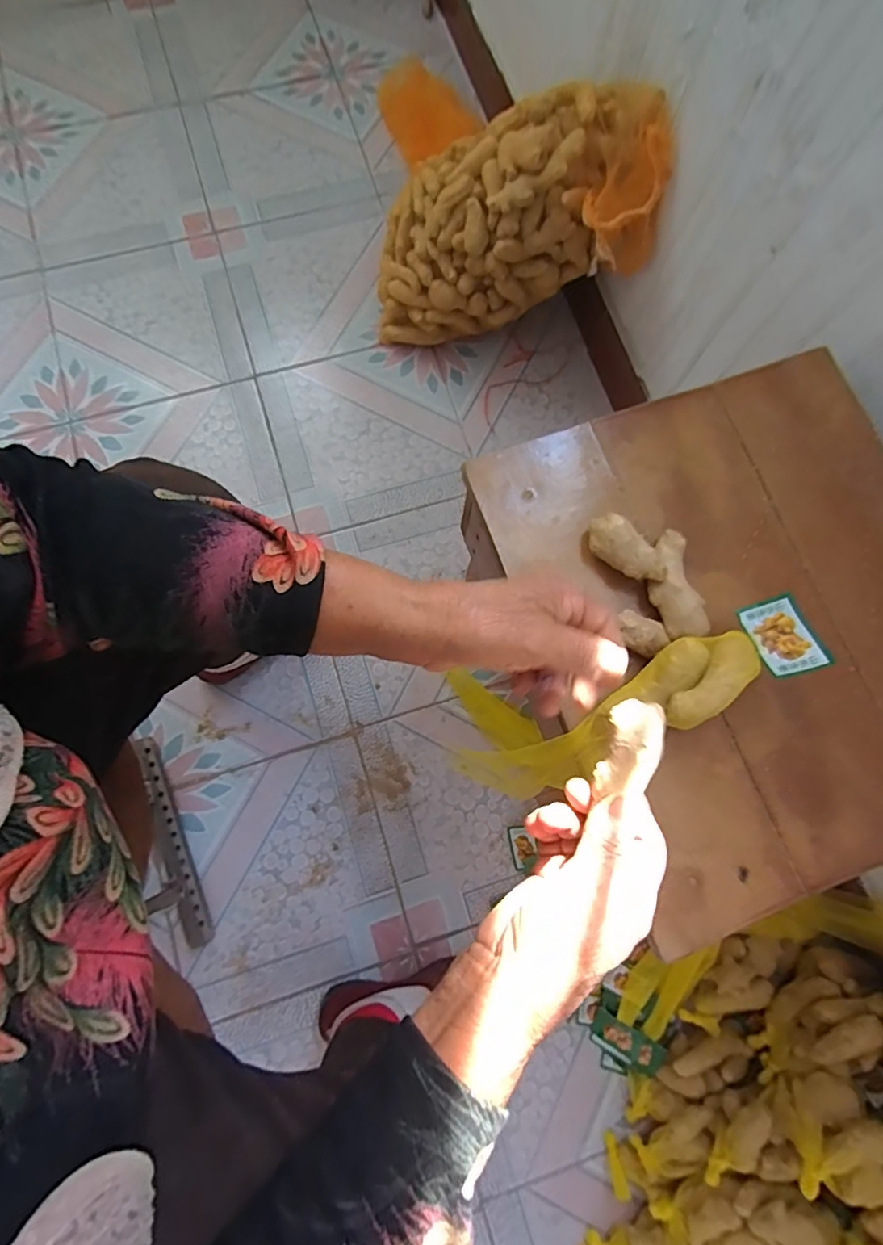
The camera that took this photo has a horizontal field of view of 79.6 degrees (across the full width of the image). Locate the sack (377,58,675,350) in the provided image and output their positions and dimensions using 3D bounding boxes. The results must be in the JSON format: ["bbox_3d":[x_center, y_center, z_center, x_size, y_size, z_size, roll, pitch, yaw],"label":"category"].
[{"bbox_3d":[0.080,-0.561,0.764,0.470,0.190,0.181,-8,73,35],"label":"sack"}]

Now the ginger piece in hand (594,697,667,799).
[{"bbox_3d":[0.103,0.068,0.288,0.028,0.021,0.049,14,76,2],"label":"ginger piece in hand"}]

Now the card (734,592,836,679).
[{"bbox_3d":[0.238,0.009,0.370,0.038,0.004,0.056,-22,56,14],"label":"card"}]

